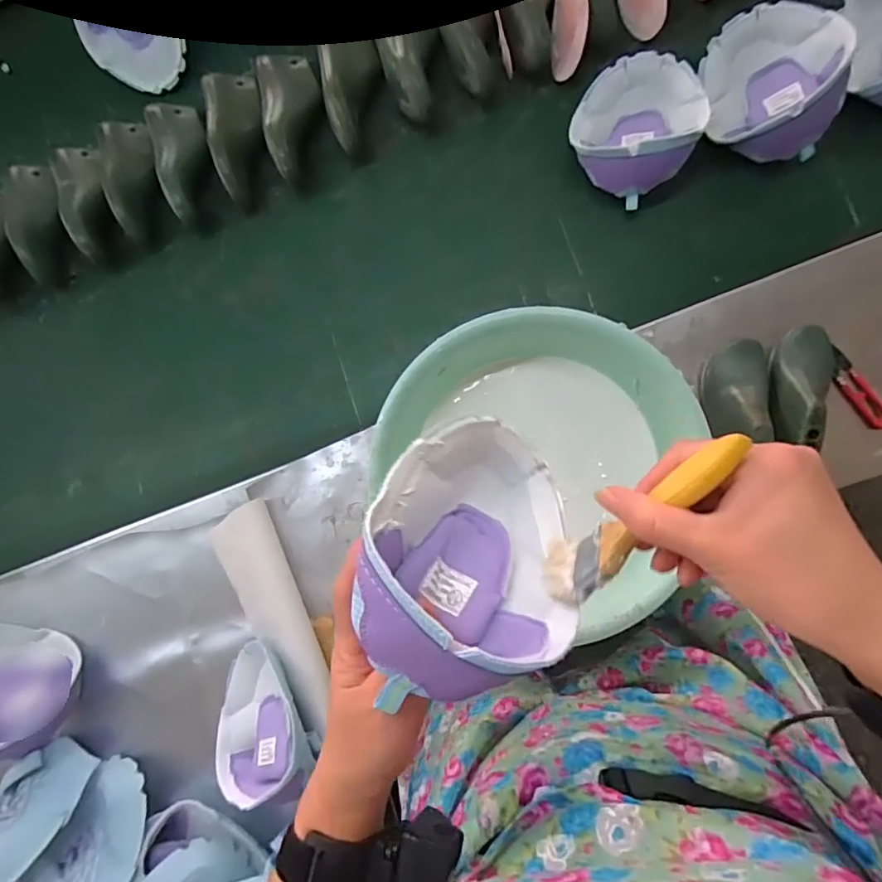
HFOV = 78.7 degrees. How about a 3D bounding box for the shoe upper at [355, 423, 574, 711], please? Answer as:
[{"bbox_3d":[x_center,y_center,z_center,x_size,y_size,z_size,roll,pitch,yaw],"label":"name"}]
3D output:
[{"bbox_3d":[0.014,0.072,0.332,0.137,0.178,0.080,39,130,-6],"label":"shoe upper"}]

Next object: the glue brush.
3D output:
[{"bbox_3d":[0.104,0.044,0.288,0.025,0.037,0.148,40,135,4],"label":"glue brush"}]

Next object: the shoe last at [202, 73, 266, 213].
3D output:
[{"bbox_3d":[-0.251,-0.387,0.677,0.069,0.045,0.166,-9,93,9],"label":"shoe last"}]

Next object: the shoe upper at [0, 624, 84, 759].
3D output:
[{"bbox_3d":[-0.503,0.273,0.613,0.157,0.130,0.068,29,92,7],"label":"shoe upper"}]

